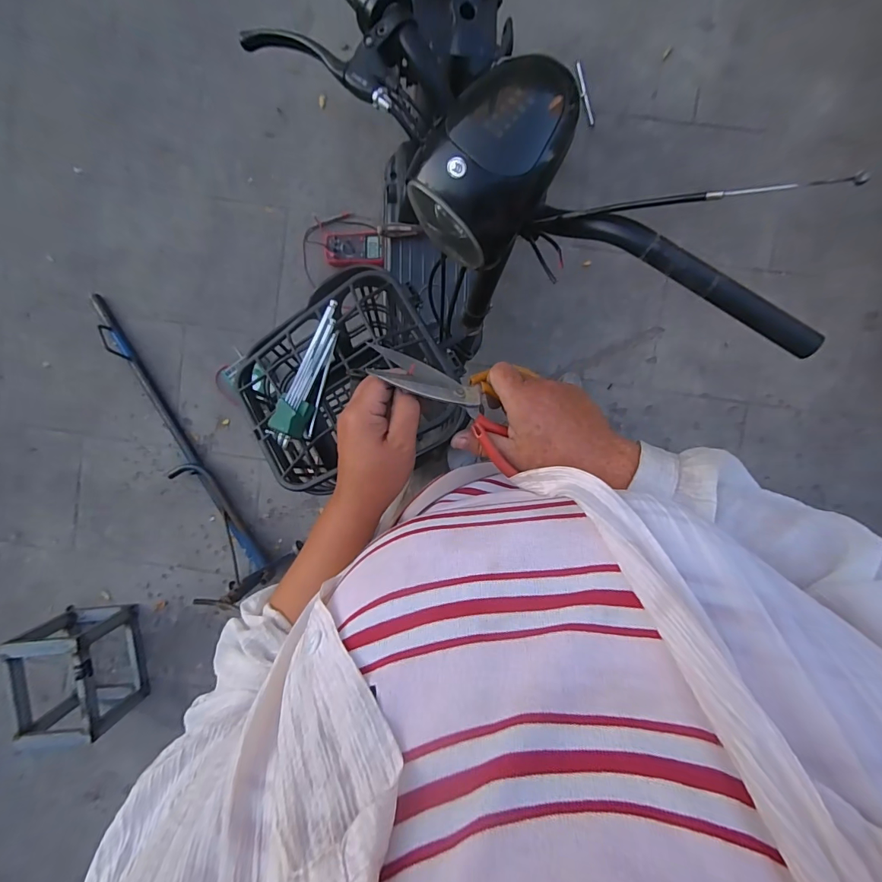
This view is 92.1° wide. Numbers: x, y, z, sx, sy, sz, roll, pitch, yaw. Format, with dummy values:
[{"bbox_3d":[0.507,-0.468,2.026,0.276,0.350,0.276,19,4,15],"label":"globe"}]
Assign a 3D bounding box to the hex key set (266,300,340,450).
[{"bbox_3d":[-0.174,-0.089,0.575,0.057,0.041,0.207,24,93,1],"label":"hex key set"}]

